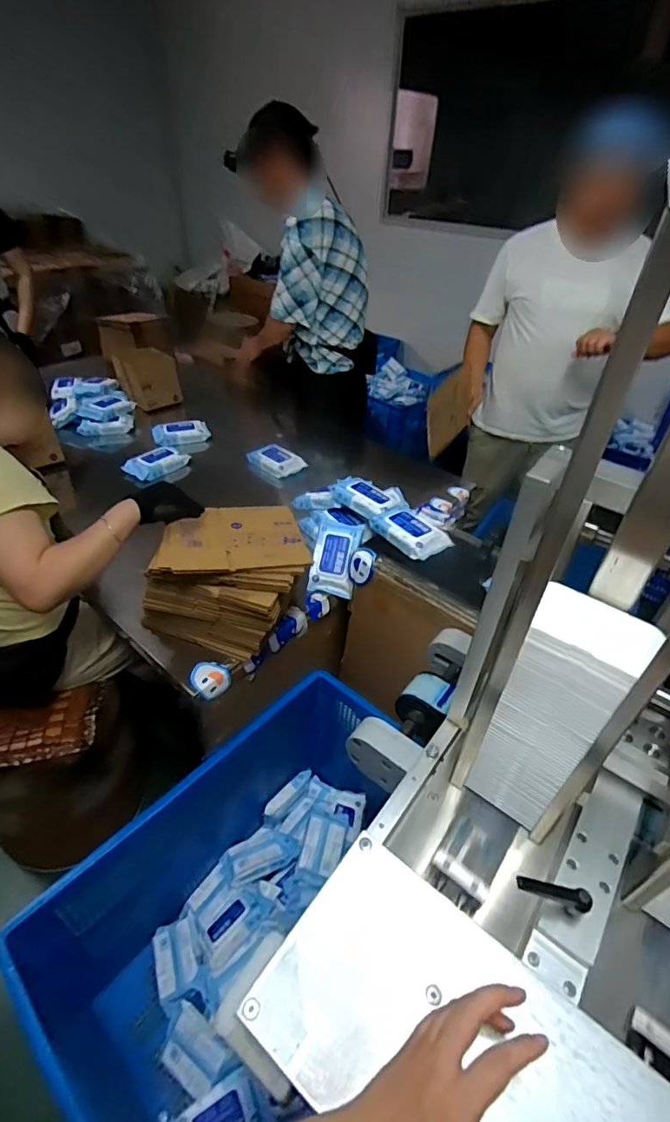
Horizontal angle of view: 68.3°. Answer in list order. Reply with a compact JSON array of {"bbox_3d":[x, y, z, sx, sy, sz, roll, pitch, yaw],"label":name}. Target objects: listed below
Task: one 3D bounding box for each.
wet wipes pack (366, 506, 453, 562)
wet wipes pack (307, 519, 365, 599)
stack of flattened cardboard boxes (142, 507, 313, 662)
[{"bbox_3d":[0.175,-0.065,1.134,0.119,0.052,0.170,-27,48,-31],"label":"wet wipes pack"},{"bbox_3d":[0.001,-0.013,1.156,0.100,0.037,0.186,8,71,7],"label":"wet wipes pack"},{"bbox_3d":[-0.212,0.023,1.000,0.284,0.208,0.240,9,40,7],"label":"stack of flattened cardboard boxes"}]

